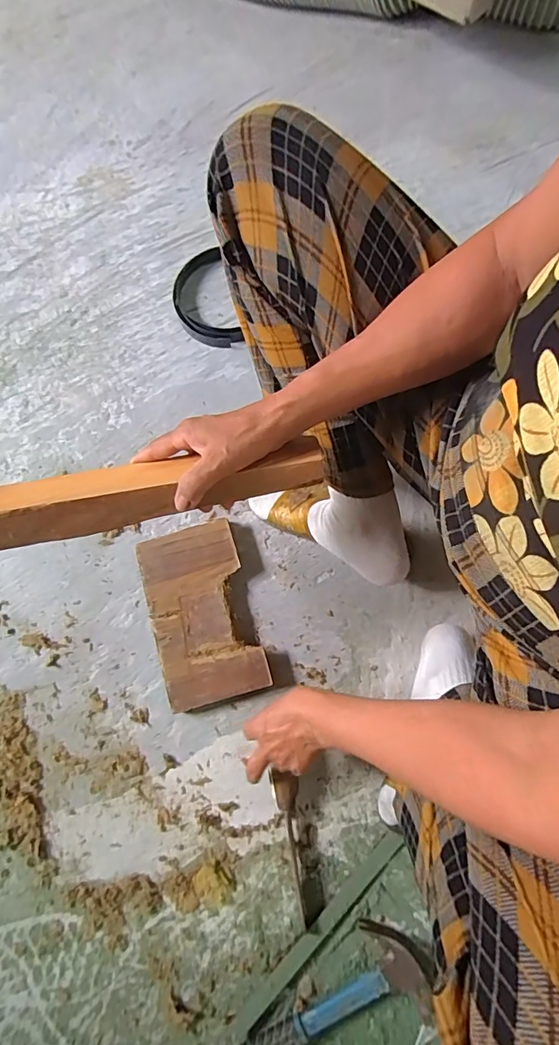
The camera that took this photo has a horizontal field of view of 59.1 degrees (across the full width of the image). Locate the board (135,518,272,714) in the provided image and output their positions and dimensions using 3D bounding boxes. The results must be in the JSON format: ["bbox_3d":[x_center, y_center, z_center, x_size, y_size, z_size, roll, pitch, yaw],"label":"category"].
[{"bbox_3d":[-0.100,0.113,0.630,0.123,0.025,0.218,-15,75,-5],"label":"board"}]

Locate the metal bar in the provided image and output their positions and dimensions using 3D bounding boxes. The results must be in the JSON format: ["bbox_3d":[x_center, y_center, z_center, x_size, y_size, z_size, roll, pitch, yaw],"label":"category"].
[{"bbox_3d":[0.049,0.440,0.537,0.022,0.011,0.246,43,78,11],"label":"metal bar"}]

